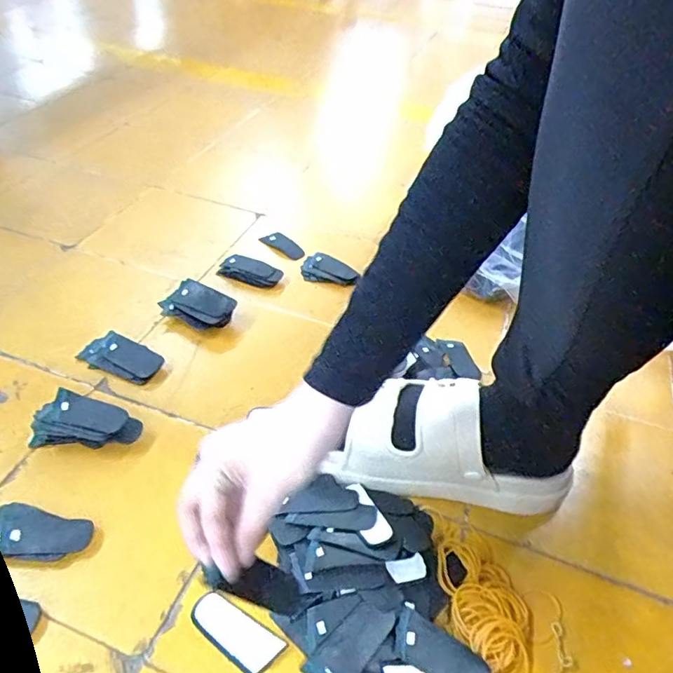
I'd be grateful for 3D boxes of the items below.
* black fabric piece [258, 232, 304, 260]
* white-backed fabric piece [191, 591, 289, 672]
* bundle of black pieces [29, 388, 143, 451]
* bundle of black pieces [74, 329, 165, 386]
[{"bbox_3d":[-0.078,-0.136,0.800,0.076,0.004,0.033,37,51,28],"label":"black fabric piece"},{"bbox_3d":[-0.077,0.224,0.405,0.072,0.004,0.031,31,62,14],"label":"white-backed fabric piece"},{"bbox_3d":[-0.240,0.082,0.514,0.099,0.034,0.042,5,44,-1],"label":"bundle of black pieces"},{"bbox_3d":[-0.239,0.022,0.592,0.091,0.014,0.045,19,45,13],"label":"bundle of black pieces"}]

